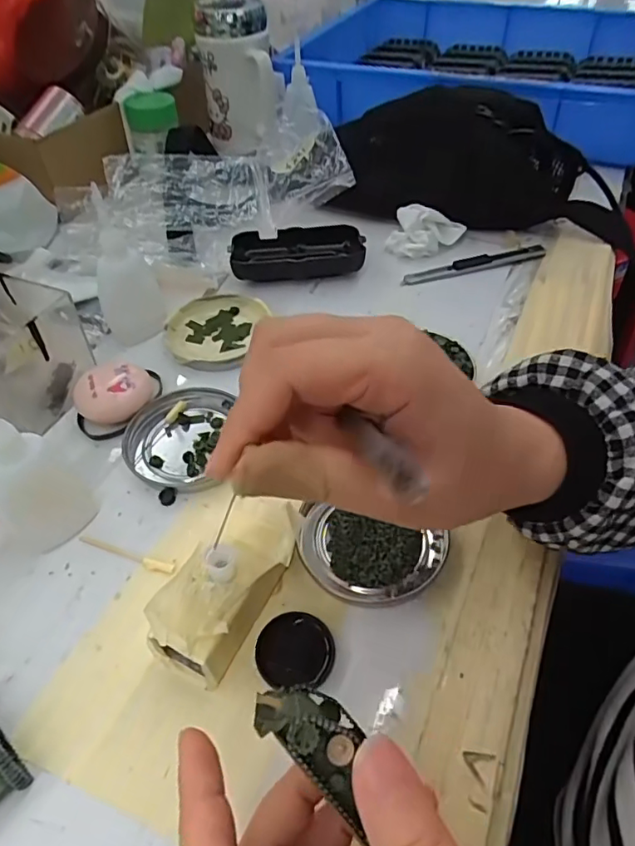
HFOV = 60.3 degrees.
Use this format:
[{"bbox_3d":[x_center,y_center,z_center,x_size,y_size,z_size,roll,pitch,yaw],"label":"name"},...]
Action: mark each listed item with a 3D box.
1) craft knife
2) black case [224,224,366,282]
[{"bbox_3d":[0.134,-0.137,0.467,0.131,0.008,0.014,-12,49,-9],"label":"craft knife"},{"bbox_3d":[-0.017,-0.143,0.466,0.108,0.026,0.048,-5,48,-2],"label":"black case"}]

